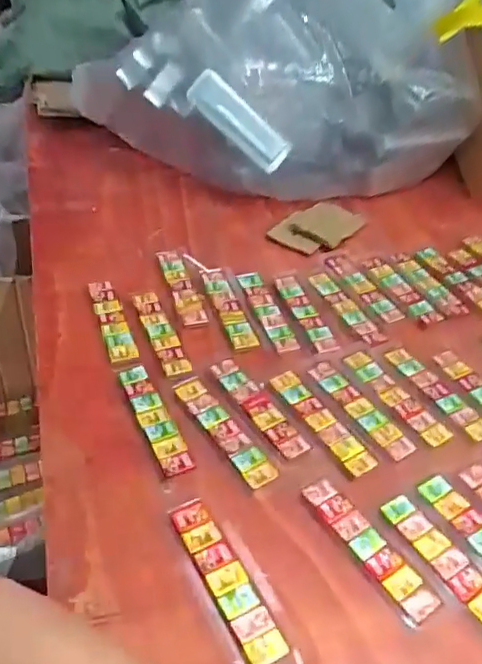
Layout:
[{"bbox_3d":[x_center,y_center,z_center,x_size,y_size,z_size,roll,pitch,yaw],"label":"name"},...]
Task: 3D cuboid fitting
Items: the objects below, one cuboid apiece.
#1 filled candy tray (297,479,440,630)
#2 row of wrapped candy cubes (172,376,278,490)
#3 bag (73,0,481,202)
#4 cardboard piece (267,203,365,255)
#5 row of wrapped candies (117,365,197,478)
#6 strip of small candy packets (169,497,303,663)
[{"bbox_3d":[0.091,0.152,0.434,0.028,0.005,0.118,-21,48,-26],"label":"filled candy tray"},{"bbox_3d":[-0.016,0.079,0.496,0.025,0.004,0.122,-21,49,-27],"label":"row of wrapped candy cubes"},{"bbox_3d":[0.044,-0.353,0.790,0.484,0.264,0.260,-2,43,-9],"label":"bag"},{"bbox_3d":[0.094,-0.129,0.736,0.069,0.010,0.120,28,46,23],"label":"cardboard piece"},{"bbox_3d":[-0.071,0.070,0.502,0.025,0.007,0.115,-16,47,-23],"label":"row of wrapped candies"},{"bbox_3d":[-0.006,0.168,0.406,0.045,0.010,0.128,-16,46,-22],"label":"strip of small candy packets"}]

